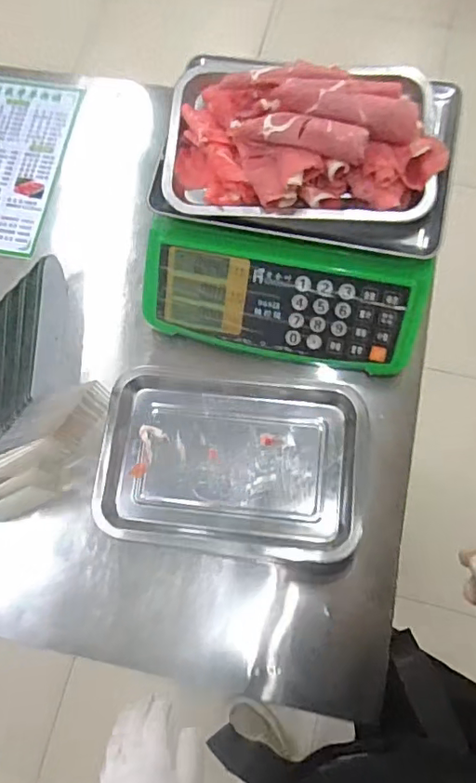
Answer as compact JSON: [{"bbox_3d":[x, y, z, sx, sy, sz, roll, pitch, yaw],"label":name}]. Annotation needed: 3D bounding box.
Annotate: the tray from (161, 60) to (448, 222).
[{"bbox_3d":[0.077,-0.305,0.613,0.310,0.097,0.201,5,72,3],"label":"tray"}]

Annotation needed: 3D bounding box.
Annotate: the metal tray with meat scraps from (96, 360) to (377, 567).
[{"bbox_3d":[-0.008,0.077,0.661,0.308,0.043,0.224,6,73,3],"label":"metal tray with meat scraps"}]

